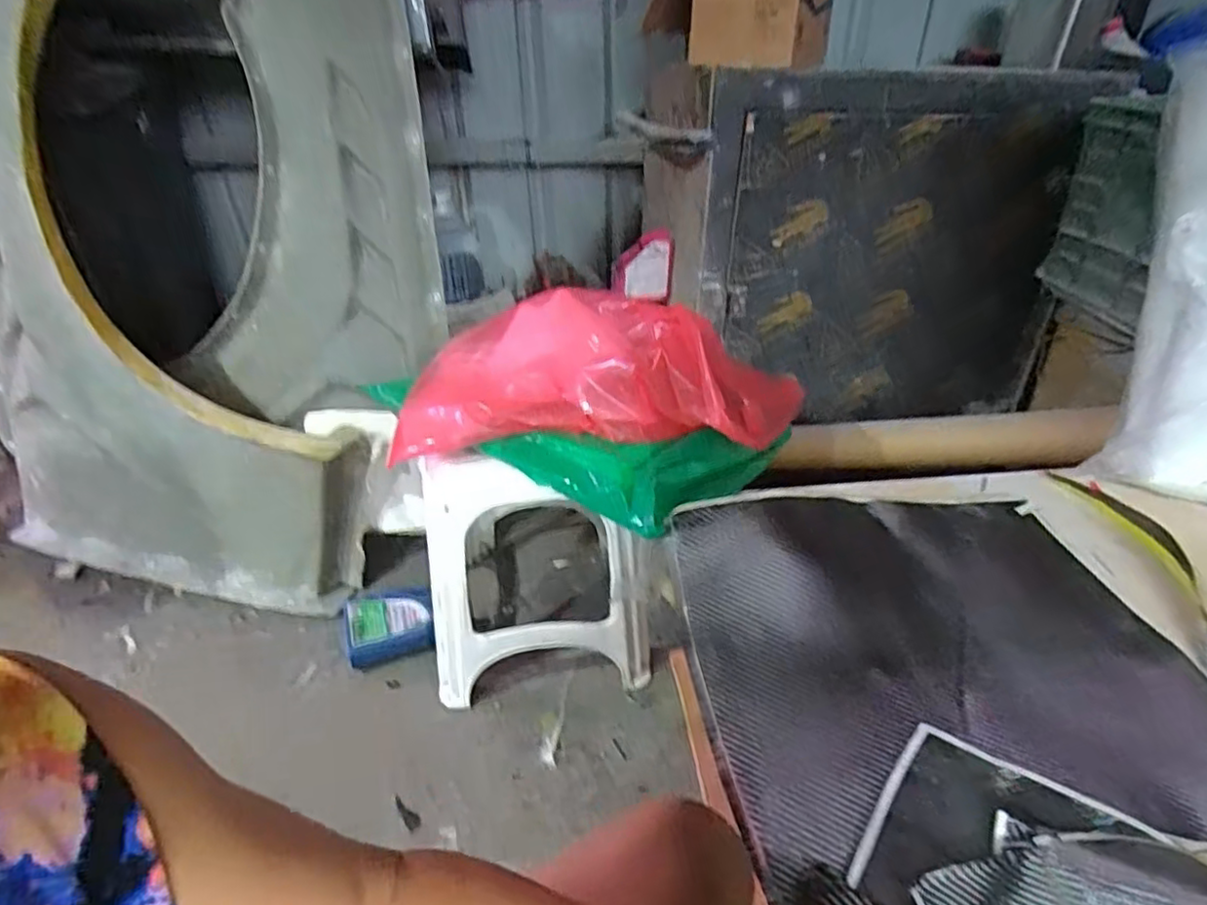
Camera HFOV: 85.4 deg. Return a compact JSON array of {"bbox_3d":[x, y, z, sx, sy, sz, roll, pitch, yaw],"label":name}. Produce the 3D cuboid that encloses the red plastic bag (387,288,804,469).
[{"bbox_3d":[0.003,-0.111,0.899,0.534,0.164,0.280,4,34,6],"label":"red plastic bag"}]

